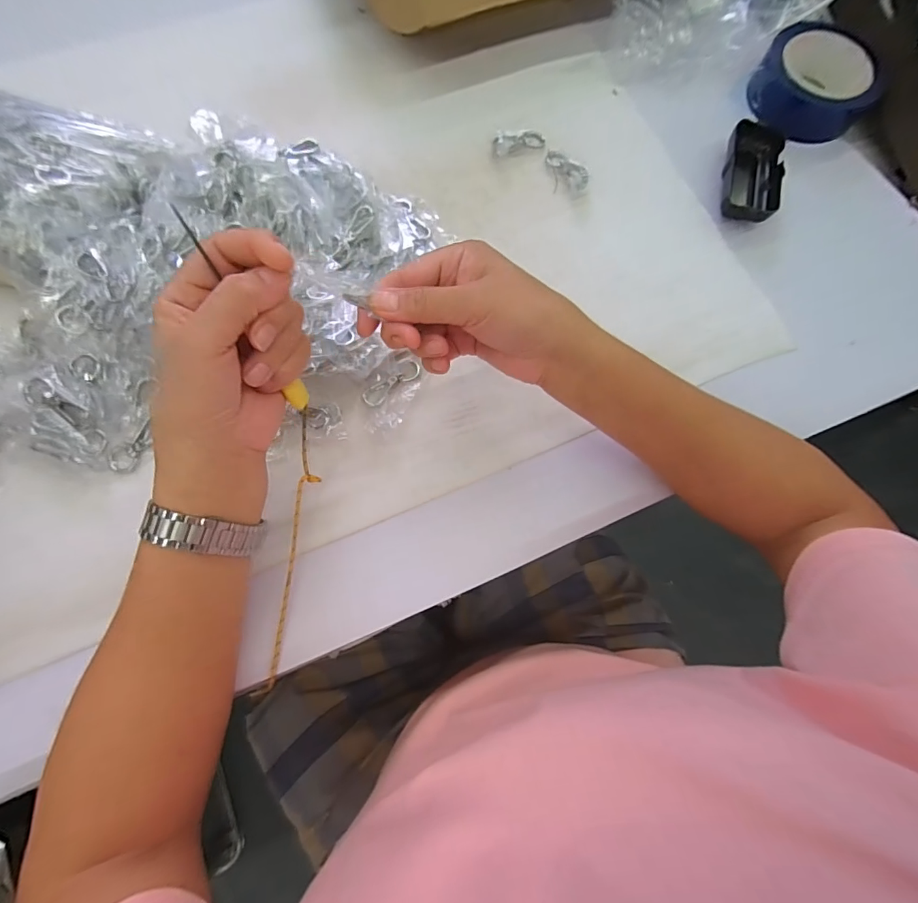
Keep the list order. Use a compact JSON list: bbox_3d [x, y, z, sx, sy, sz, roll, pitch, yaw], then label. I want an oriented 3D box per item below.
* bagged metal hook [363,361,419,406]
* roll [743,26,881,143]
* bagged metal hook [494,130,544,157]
[{"bbox_3d":[-0.058,-0.059,0.376,0.055,0.004,0.017,-38,82,-11],"label":"bagged metal hook"},{"bbox_3d":[0.370,-0.385,0.454,0.126,0.040,0.115,1,77,-3],"label":"roll"},{"bbox_3d":[0.060,-0.309,0.434,0.054,0.015,0.022,-19,79,-7],"label":"bagged metal hook"}]

